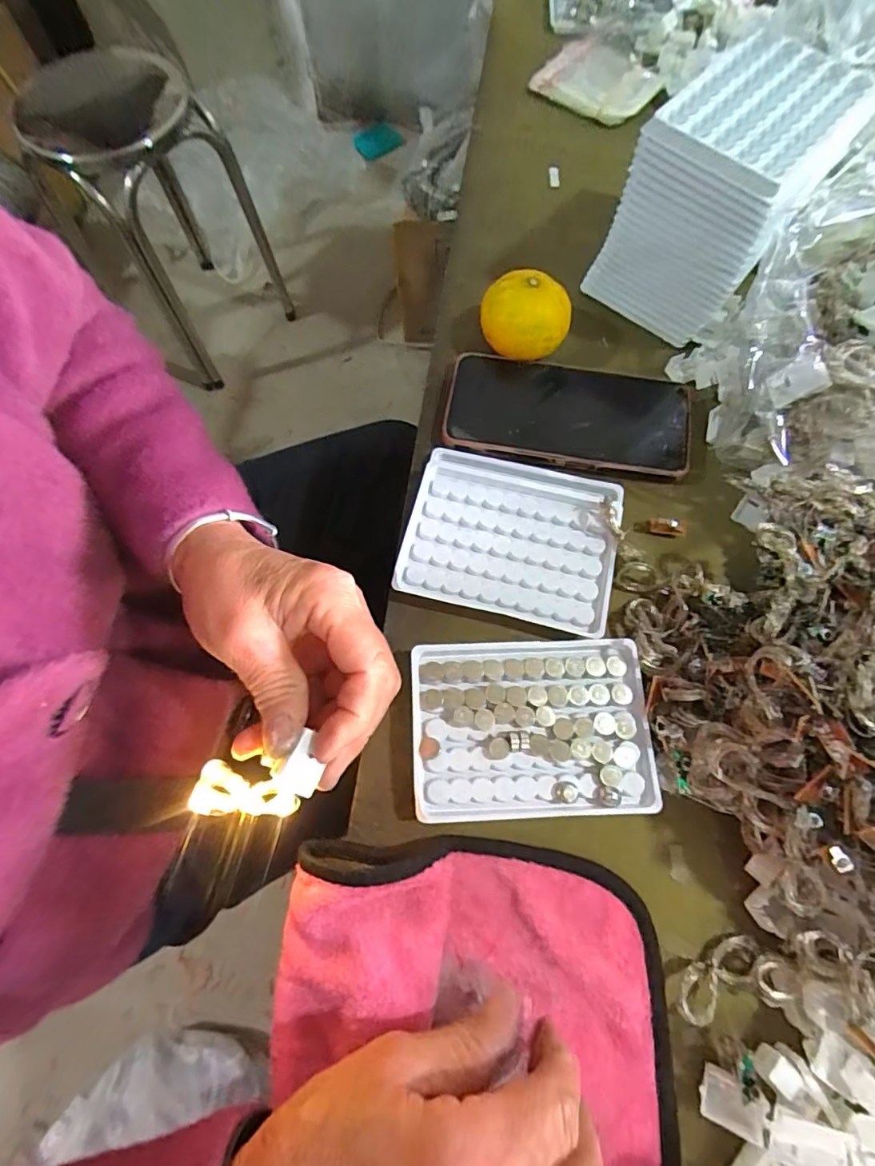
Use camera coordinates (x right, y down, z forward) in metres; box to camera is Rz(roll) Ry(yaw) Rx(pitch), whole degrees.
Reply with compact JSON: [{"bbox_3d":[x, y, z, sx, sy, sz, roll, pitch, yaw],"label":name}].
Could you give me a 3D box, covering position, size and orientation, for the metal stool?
[{"bbox_3d":[-0.576,-0.777,1.100,0.346,0.493,0.348,38,76,13],"label":"metal stool"}]

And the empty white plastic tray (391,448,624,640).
[{"bbox_3d":[0.047,-0.029,0.342,0.131,0.017,0.109,12,72,5],"label":"empty white plastic tray"}]

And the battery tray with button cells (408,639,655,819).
[{"bbox_3d":[0.051,0.080,0.291,0.129,0.008,0.093,-2,71,0],"label":"battery tray with button cells"}]

